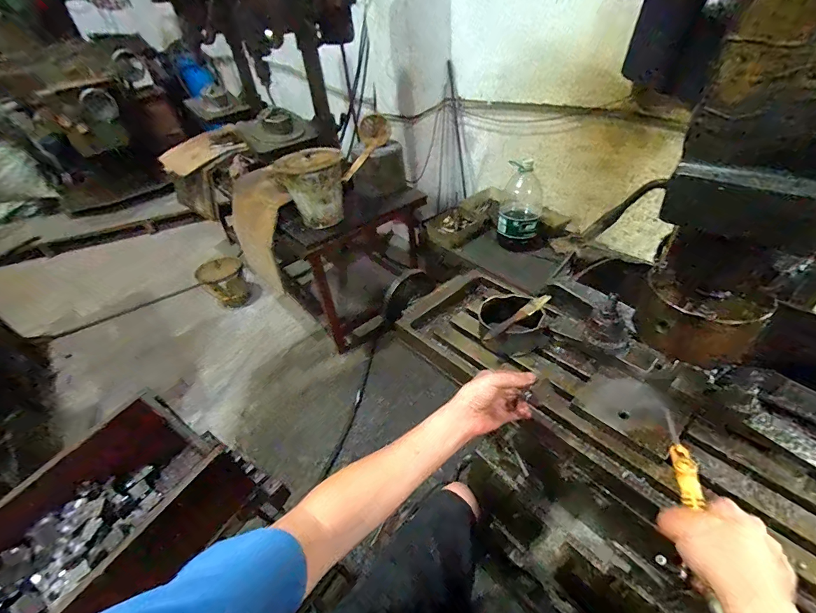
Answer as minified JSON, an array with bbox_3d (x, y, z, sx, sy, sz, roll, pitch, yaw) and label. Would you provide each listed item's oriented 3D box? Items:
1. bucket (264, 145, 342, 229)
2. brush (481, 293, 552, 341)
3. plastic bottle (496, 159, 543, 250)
[{"bbox_3d":[-0.370,-0.464,1.472,0.228,0.261,0.221,-4,41,3],"label":"bucket"},{"bbox_3d":[0.186,0.018,0.637,0.144,0.017,0.021,-30,46,-24],"label":"brush"},{"bbox_3d":[0.480,-0.423,1.607,0.173,0.365,0.188,11,44,19],"label":"plastic bottle"}]

